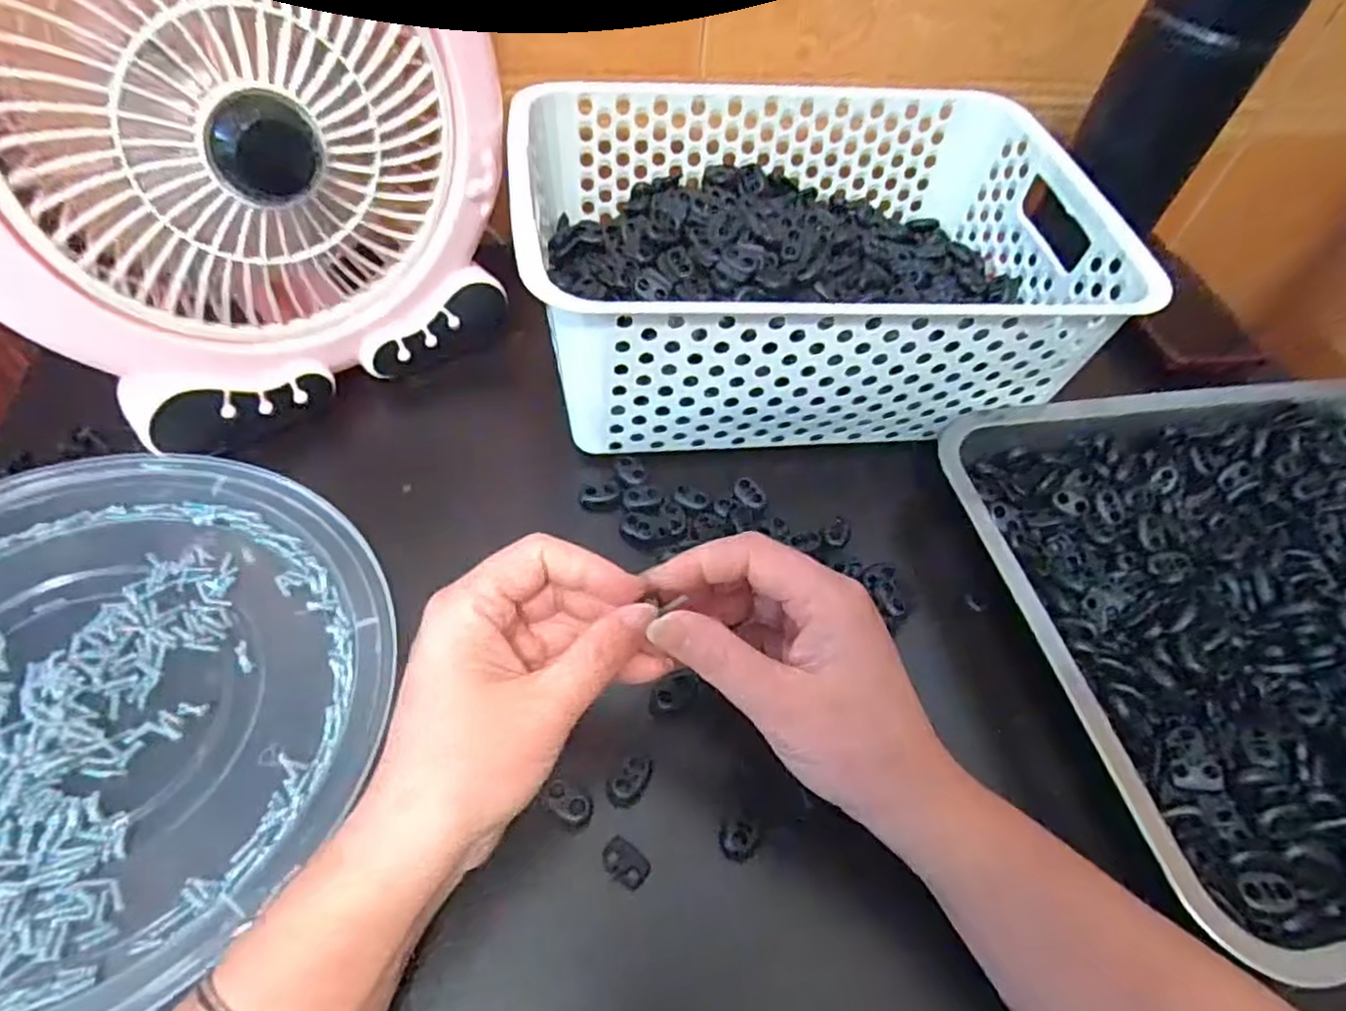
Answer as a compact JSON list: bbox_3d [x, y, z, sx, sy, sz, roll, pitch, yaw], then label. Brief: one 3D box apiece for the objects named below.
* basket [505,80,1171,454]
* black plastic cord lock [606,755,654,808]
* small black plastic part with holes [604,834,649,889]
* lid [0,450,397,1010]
[{"bbox_3d":[0.076,-0.144,0.424,0.309,0.113,0.221,-5,55,-5],"label":"basket"},{"bbox_3d":[-0.018,0.113,0.294,0.013,0.007,0.022,35,58,19],"label":"black plastic cord lock"},{"bbox_3d":[-0.018,0.137,0.275,0.019,0.005,0.013,33,57,18],"label":"small black plastic part with holes"},{"bbox_3d":[-0.245,0.074,0.286,0.243,0.028,0.230,3,53,-4],"label":"lid"}]

